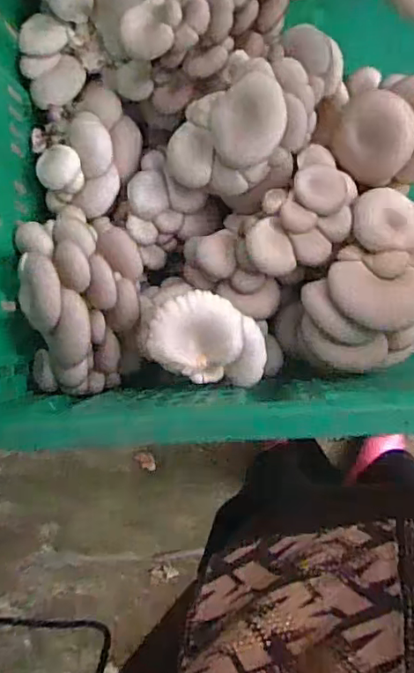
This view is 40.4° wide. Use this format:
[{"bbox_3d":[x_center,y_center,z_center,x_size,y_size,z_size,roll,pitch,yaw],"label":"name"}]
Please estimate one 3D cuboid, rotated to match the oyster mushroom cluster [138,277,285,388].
[{"bbox_3d":[-0.001,0.001,0.410,0.097,0.034,0.061,28,97,-17],"label":"oyster mushroom cluster"}]

